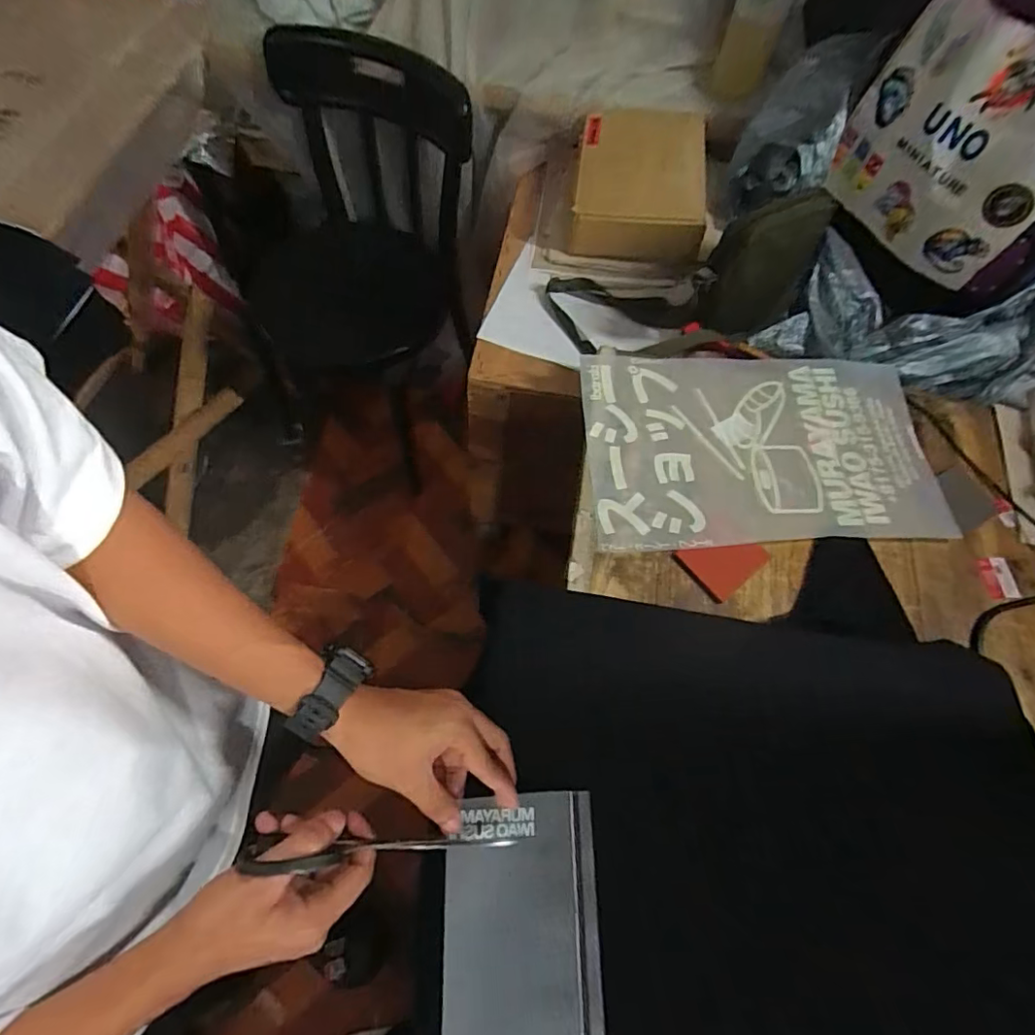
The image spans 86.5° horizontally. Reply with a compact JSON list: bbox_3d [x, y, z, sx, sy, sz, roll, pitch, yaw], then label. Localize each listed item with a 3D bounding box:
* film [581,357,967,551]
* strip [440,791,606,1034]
[{"bbox_3d":[0.316,-0.096,0.726,0.446,0.013,0.289,0,64,-2],"label":"film"},{"bbox_3d":[0.004,0.338,0.369,0.109,0.017,0.267,1,69,-2],"label":"strip"}]

